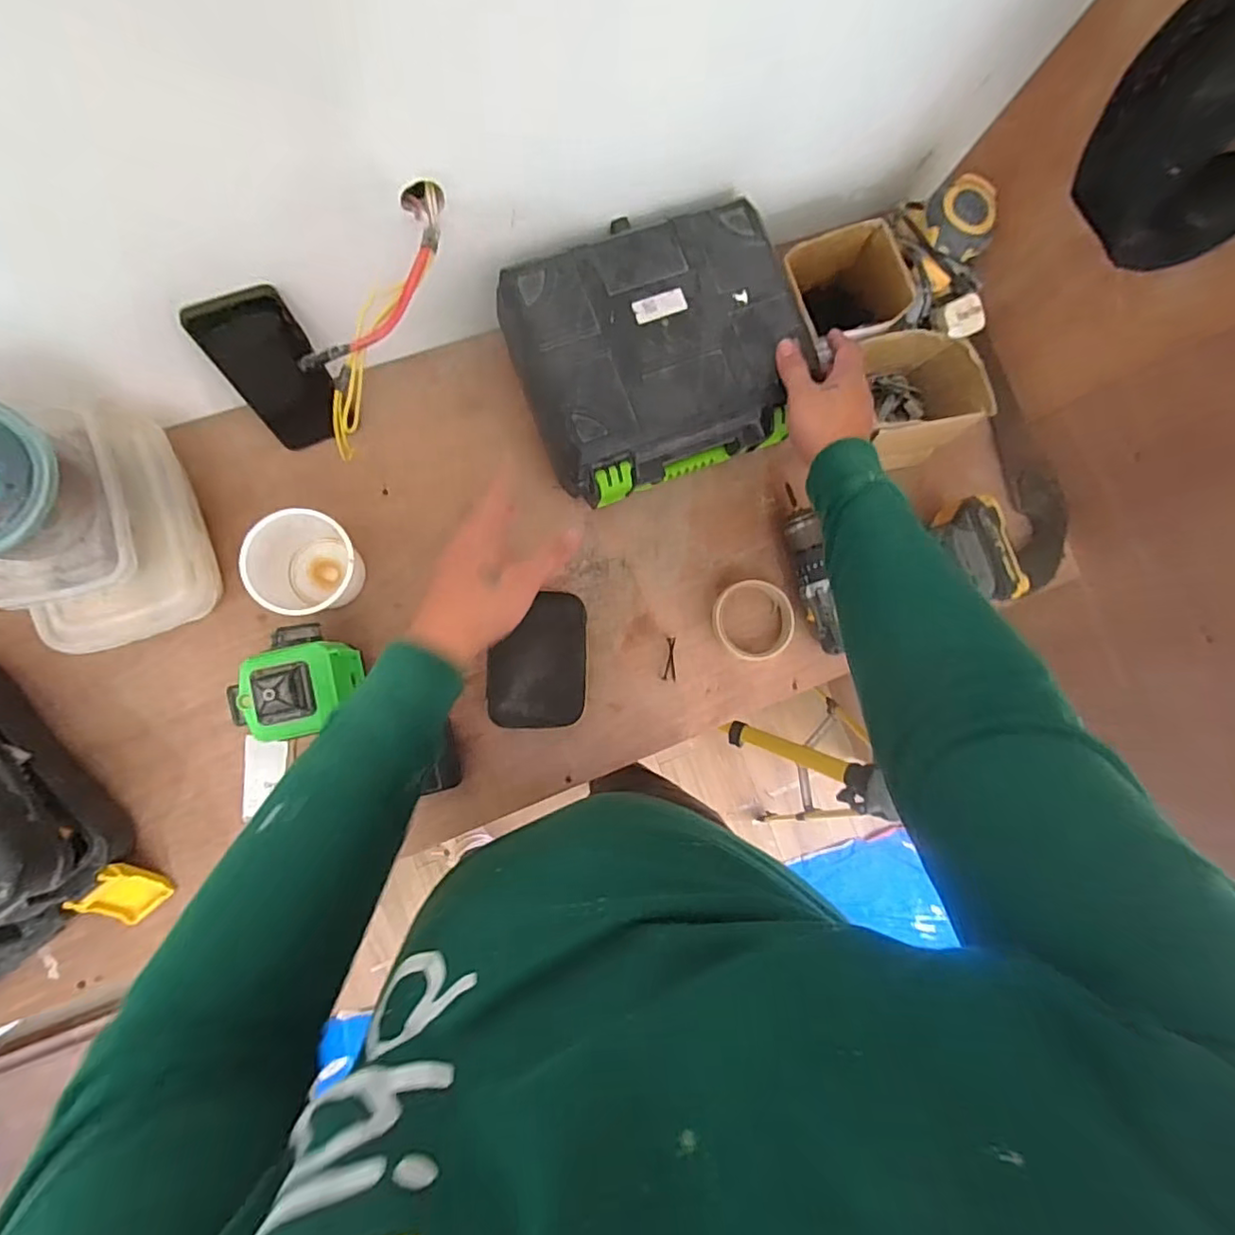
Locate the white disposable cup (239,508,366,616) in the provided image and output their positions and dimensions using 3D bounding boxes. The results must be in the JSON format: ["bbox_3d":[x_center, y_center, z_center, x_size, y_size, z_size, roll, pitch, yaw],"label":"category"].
[{"bbox_3d":[-0.298,-0.050,0.573,0.091,0.085,0.093,0,86,-7],"label":"white disposable cup"}]

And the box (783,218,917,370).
[{"bbox_3d":[0.224,-0.330,0.642,0.135,0.114,0.117,-22,89,-8],"label":"box"}]

